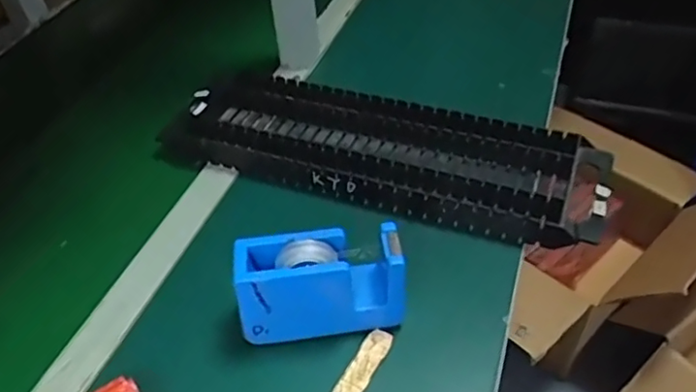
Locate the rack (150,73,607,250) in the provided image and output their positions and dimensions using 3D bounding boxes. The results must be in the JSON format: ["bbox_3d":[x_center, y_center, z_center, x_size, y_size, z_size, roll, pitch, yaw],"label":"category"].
[{"bbox_3d":[0.029,-0.048,0.656,0.462,0.041,0.153,14,47,16],"label":"rack"}]

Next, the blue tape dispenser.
[{"bbox_3d":[-0.021,0.066,0.488,0.126,0.068,0.046,-6,45,-4],"label":"blue tape dispenser"}]

